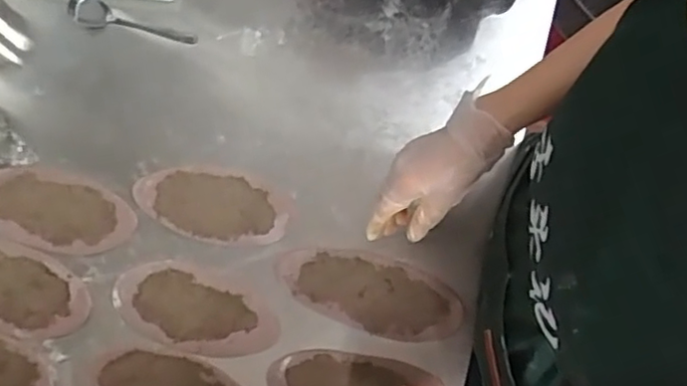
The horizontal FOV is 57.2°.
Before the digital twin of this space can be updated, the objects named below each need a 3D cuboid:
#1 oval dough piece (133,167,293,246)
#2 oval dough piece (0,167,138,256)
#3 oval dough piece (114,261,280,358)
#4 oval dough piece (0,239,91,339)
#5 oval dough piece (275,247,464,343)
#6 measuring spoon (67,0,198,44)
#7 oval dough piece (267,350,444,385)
[{"bbox_3d":[-0.155,0.013,0.743,0.181,0.004,0.085,10,76,3],"label":"oval dough piece"},{"bbox_3d":[-0.345,0.022,0.743,0.196,0.006,0.089,14,77,4],"label":"oval dough piece"},{"bbox_3d":[-0.168,0.135,0.712,0.185,0.004,0.090,18,77,5],"label":"oval dough piece"},{"bbox_3d":[-0.376,0.109,0.721,0.174,0.004,0.091,21,77,6],"label":"oval dough piece"},{"bbox_3d":[0.029,0.114,0.722,0.210,0.007,0.087,16,77,5],"label":"oval dough piece"},{"bbox_3d":[-0.271,-0.212,0.799,0.164,0.028,0.040,21,77,6],"label":"measuring spoon"},{"bbox_3d":[0.009,0.219,0.691,0.182,0.007,0.081,9,76,3],"label":"oval dough piece"}]

